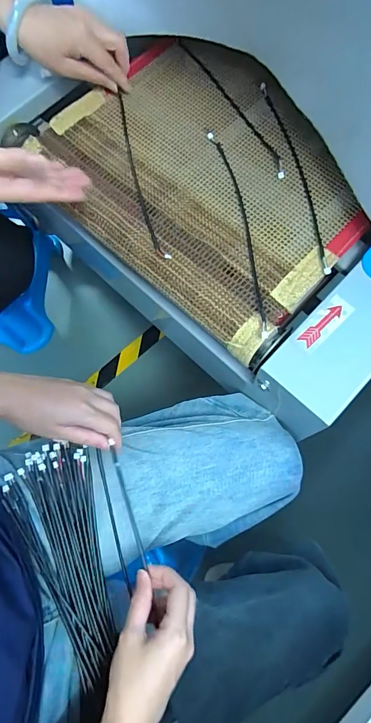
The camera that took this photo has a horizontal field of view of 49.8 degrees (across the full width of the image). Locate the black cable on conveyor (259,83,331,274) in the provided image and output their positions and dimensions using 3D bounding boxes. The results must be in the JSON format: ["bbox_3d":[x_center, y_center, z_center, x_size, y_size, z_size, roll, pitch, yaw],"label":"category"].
[{"bbox_3d":[0.133,-0.226,0.479,0.018,0.011,0.279,-12,73,-1],"label":"black cable on conveyor"}]

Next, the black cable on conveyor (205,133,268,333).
[{"bbox_3d":[0.065,-0.154,0.456,0.024,0.016,0.277,-11,73,-1],"label":"black cable on conveyor"}]

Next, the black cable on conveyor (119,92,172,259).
[{"bbox_3d":[-0.057,-0.227,0.482,0.016,0.005,0.248,-16,73,-3],"label":"black cable on conveyor"}]

